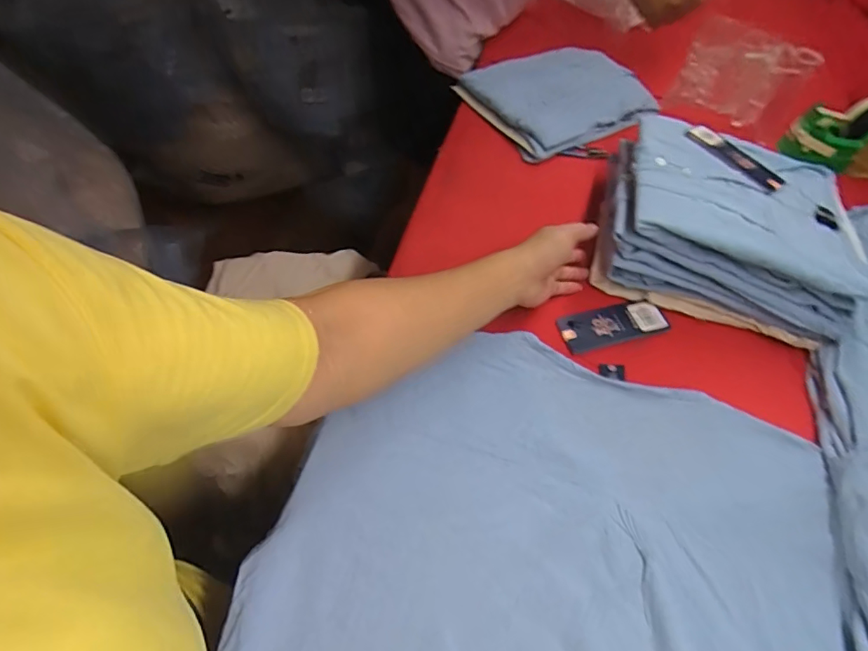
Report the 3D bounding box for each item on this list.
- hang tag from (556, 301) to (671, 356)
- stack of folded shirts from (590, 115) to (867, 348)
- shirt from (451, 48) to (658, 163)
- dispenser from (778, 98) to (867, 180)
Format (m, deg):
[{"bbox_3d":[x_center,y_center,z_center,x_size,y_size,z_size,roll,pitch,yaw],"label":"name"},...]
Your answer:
[{"bbox_3d":[0.196,0.000,0.558,0.117,0.007,0.045,-14,66,-10],"label":"hang tag"},{"bbox_3d":[0.335,-0.125,0.586,0.261,0.103,0.227,17,56,7],"label":"stack of folded shirts"},{"bbox_3d":[0.182,-0.349,0.757,0.250,0.035,0.226,-31,68,-26],"label":"shirt"},{"bbox_3d":[0.610,-0.273,0.733,0.178,0.096,0.057,10,56,-3],"label":"dispenser"}]

